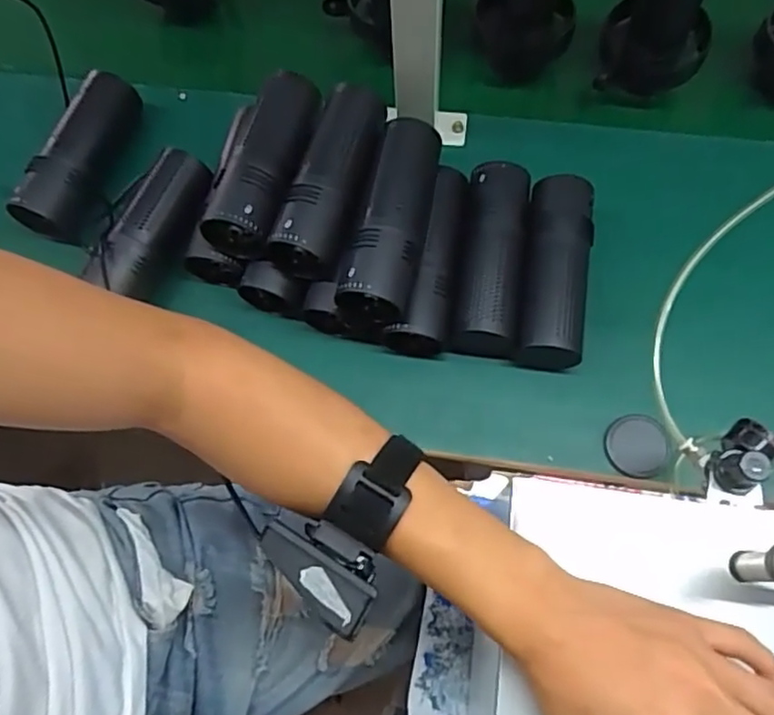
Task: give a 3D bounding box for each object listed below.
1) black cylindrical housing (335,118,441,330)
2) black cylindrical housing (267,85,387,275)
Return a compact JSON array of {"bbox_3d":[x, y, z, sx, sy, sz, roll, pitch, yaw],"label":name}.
[{"bbox_3d":[0.004,-0.111,0.517,0.058,0.064,0.167,13,72,7],"label":"black cylindrical housing"},{"bbox_3d":[-0.044,-0.149,0.525,0.064,0.049,0.166,18,73,8],"label":"black cylindrical housing"}]

